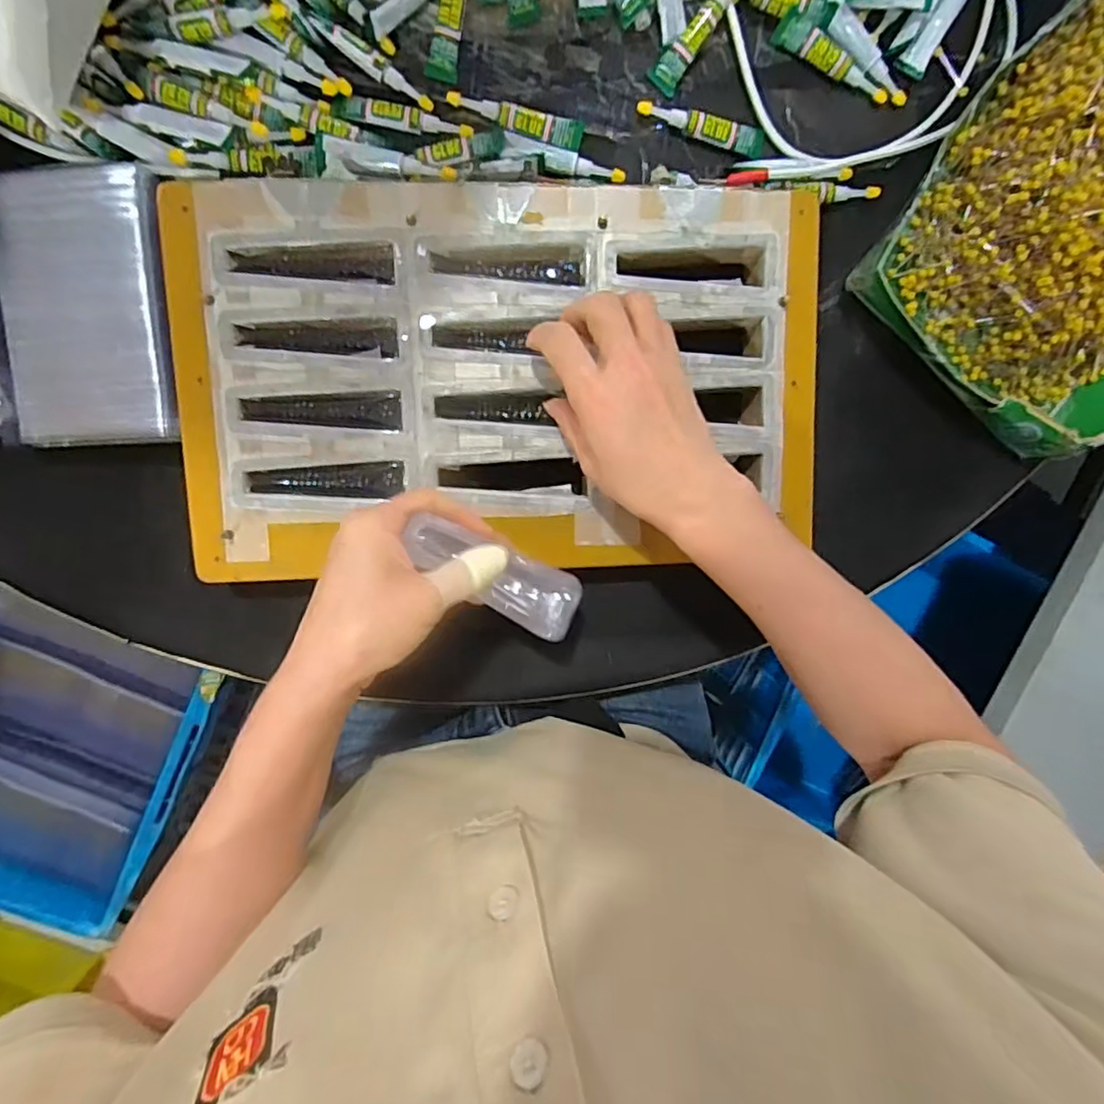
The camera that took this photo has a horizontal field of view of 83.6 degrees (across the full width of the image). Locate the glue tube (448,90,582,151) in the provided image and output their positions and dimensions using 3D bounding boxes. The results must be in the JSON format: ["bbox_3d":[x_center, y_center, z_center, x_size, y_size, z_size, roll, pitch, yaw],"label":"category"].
[{"bbox_3d":[-0.023,-0.271,0.385,0.085,0.006,0.016,12,96,-7],"label":"glue tube"}]

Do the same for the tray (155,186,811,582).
[{"bbox_3d":[-0.023,-0.104,0.383,0.385,0.035,0.222,-3,92,-4],"label":"tray"}]

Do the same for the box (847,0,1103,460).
[{"bbox_3d":[0.359,-0.220,0.418,0.223,0.055,0.282,41,92,-9],"label":"box"}]

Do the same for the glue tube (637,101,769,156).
[{"bbox_3d":[0.097,-0.274,0.396,0.084,0.012,0.020,9,96,-7],"label":"glue tube"}]

